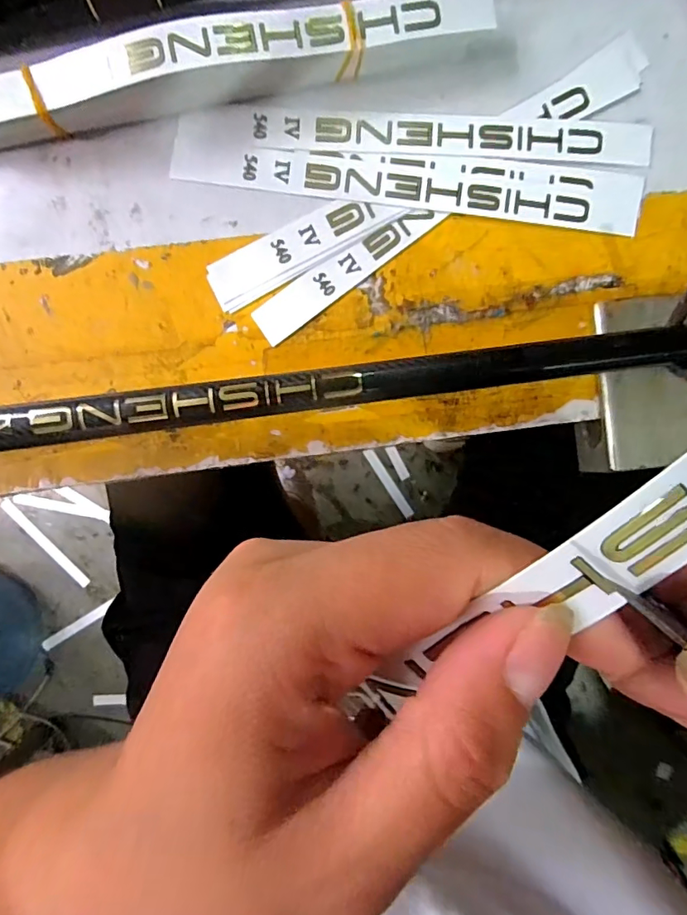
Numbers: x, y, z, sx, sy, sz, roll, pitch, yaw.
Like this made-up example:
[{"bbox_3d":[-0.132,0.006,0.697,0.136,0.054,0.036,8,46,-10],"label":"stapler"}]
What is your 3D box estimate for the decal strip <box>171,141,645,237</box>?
[{"bbox_3d":[0.032,-0.132,0.239,0.227,0.004,0.019,6,92,-2],"label":"decal strip"}]

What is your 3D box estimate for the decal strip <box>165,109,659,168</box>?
[{"bbox_3d":[0.037,-0.158,0.238,0.226,0.004,0.021,2,92,-1],"label":"decal strip"}]

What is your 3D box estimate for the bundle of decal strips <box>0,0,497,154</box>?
[{"bbox_3d":[-0.052,-0.178,0.224,0.240,0.027,0.025,-12,93,-1],"label":"bundle of decal strips"}]

